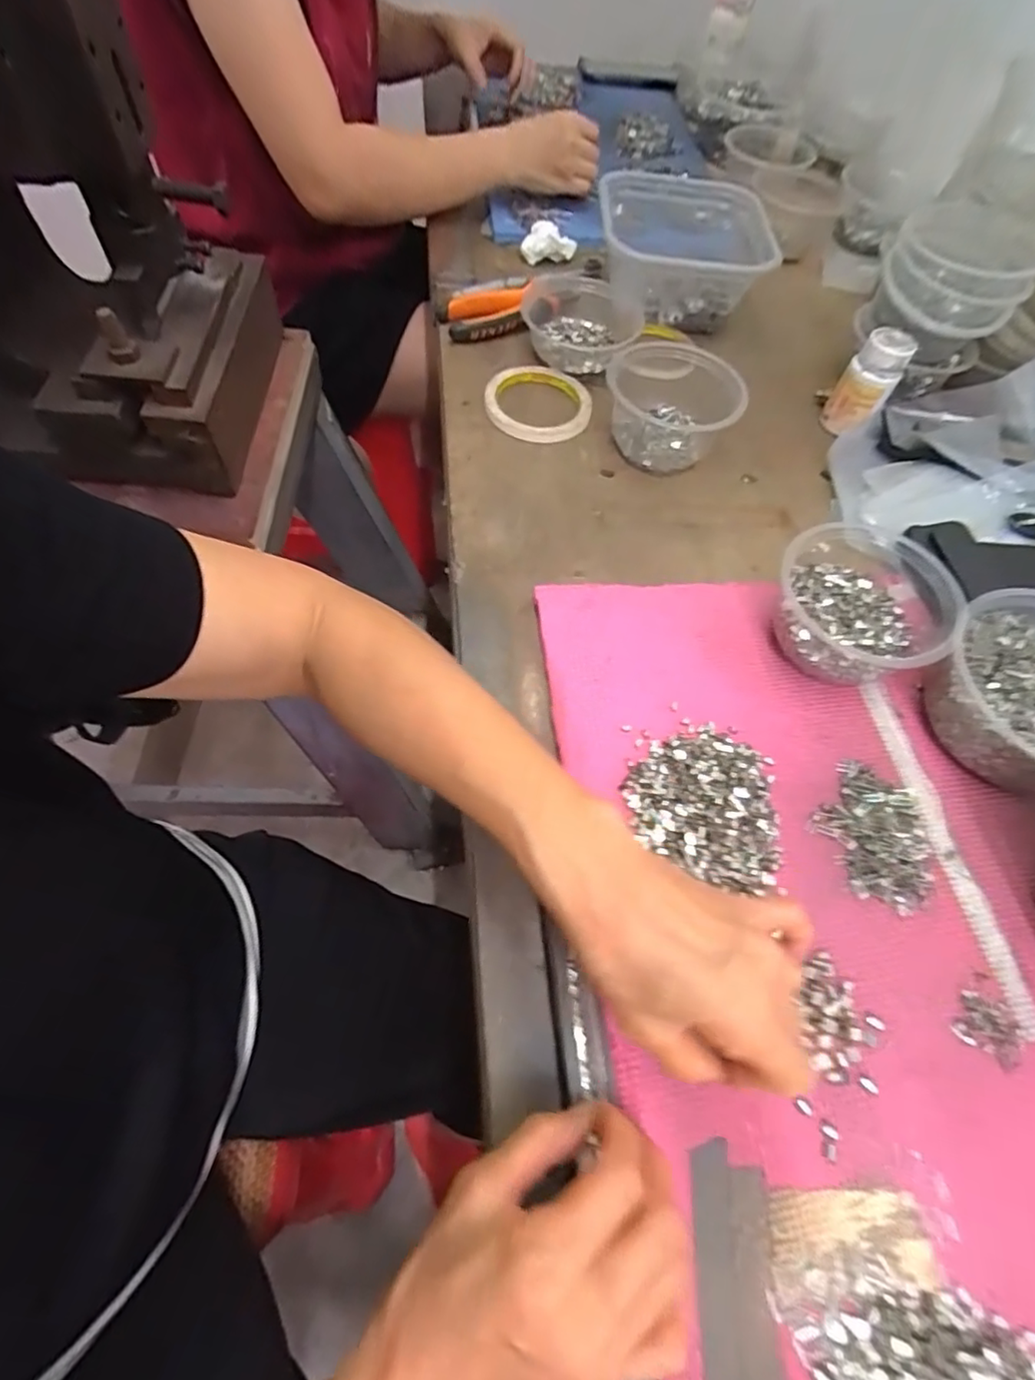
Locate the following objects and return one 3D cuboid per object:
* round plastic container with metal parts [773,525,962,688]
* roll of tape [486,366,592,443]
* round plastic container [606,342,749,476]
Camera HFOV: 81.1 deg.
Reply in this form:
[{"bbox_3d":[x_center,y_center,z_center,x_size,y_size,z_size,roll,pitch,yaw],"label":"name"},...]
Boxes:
[{"bbox_3d":[0.235,-0.055,0.422,0.109,0.062,0.101,3,61,-5],"label":"round plastic container with metal parts"},{"bbox_3d":[0.020,-0.268,0.559,0.095,0.018,0.092,3,61,-5],"label":"roll of tape"},{"bbox_3d":[0.135,-0.252,0.536,0.106,0.064,0.114,1,61,-2],"label":"round plastic container"}]

